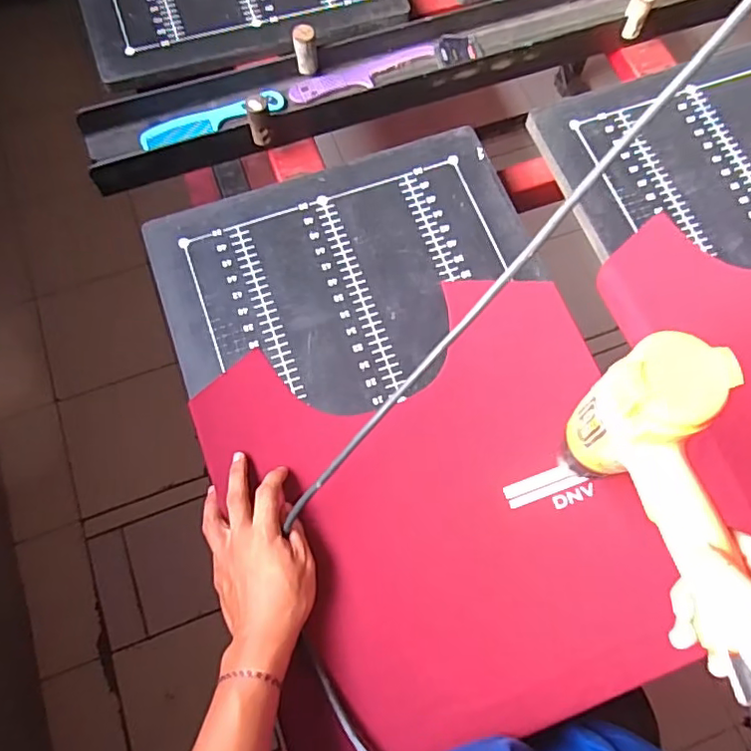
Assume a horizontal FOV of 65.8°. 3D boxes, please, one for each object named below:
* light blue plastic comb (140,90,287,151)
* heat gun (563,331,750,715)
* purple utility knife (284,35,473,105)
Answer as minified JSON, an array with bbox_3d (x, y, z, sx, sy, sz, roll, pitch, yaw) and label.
[{"bbox_3d":[-0.187,-0.297,0.674,0.171,0.009,0.041,-19,71,-9],"label":"light blue plastic comb"},{"bbox_3d":[0.205,0.093,0.382,0.061,0.138,0.213,-15,71,-7],"label":"heat gun"},{"bbox_3d":[0.014,-0.374,0.710,0.244,0.014,0.038,-21,72,-9],"label":"purple utility knife"}]

